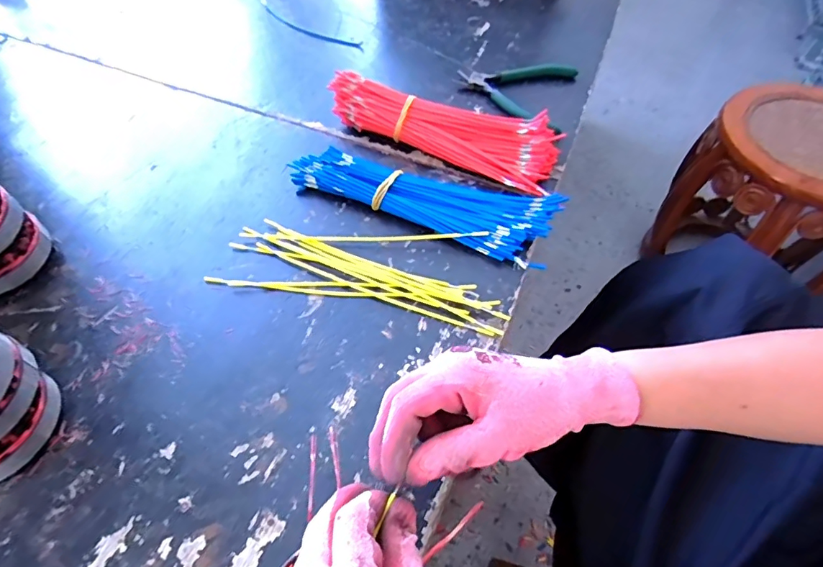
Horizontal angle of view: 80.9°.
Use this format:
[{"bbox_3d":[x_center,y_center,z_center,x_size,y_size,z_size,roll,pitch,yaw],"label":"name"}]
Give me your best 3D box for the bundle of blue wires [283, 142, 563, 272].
[{"bbox_3d":[0.009,-0.086,0.476,0.258,0.024,0.083,18,57,10],"label":"bundle of blue wires"}]

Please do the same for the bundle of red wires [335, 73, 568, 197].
[{"bbox_3d":[0.031,-0.166,0.519,0.252,0.045,0.068,24,59,14],"label":"bundle of red wires"}]

